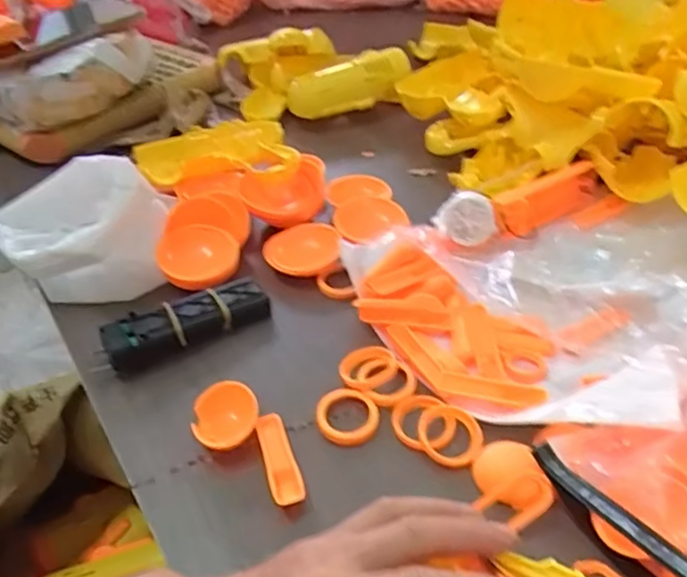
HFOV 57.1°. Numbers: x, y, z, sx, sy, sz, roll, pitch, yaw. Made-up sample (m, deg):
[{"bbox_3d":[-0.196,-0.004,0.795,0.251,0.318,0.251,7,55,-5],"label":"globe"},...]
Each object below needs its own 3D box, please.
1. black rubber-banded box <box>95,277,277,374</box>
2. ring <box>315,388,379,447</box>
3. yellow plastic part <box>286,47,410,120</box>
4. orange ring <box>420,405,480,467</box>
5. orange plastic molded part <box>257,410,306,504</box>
[{"bbox_3d":[-0.106,0.023,0.422,0.114,0.023,0.032,-25,45,-18],"label":"black rubber-banded box"},{"bbox_3d":[0.002,0.073,0.367,0.035,0.005,0.034,-4,42,4],"label":"ring"},{"bbox_3d":[0.007,-0.220,0.676,0.138,0.038,0.053,-19,43,-12],"label":"yellow plastic part"},{"bbox_3d":[0.061,0.082,0.354,0.034,0.007,0.035,-1,59,1],"label":"orange ring"},{"bbox_3d":[-0.035,0.094,0.347,0.017,0.010,0.058,-16,42,-9],"label":"orange plastic molded part"}]

